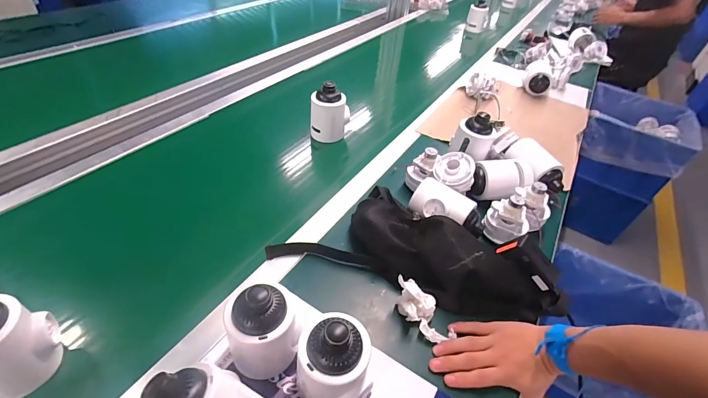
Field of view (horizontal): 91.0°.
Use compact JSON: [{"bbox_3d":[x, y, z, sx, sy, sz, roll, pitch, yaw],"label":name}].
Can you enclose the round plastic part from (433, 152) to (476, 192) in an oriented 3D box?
[{"bbox_3d":[0.188,-0.049,0.648,0.074,0.059,0.074,14,73,31],"label":"round plastic part"}]

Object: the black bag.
[{"bbox_3d":[0.106,0.074,0.542,0.443,0.080,0.165,18,43,11],"label":"black bag"}]

